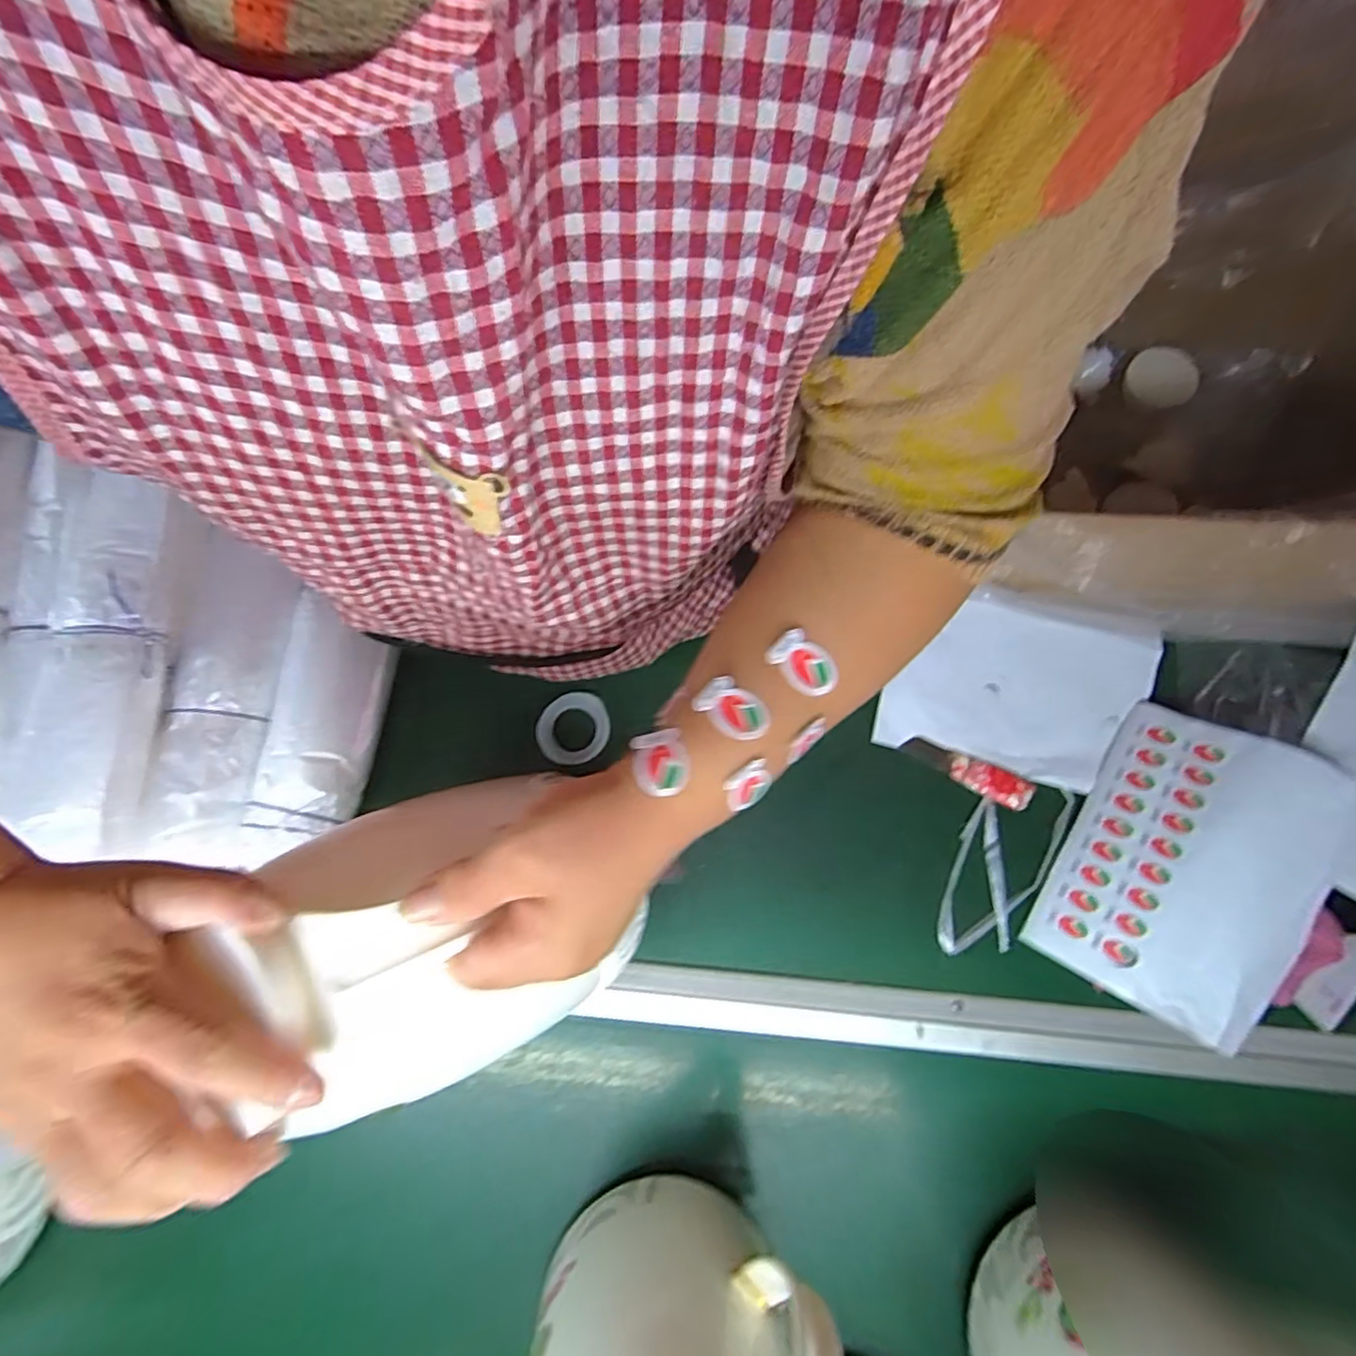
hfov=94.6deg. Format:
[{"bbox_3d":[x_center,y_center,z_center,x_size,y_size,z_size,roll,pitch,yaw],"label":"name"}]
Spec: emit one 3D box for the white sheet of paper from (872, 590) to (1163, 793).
[{"bbox_3d":[0.294,0.010,0.541,0.218,0.016,0.143,15,77,2],"label":"white sheet of paper"}]

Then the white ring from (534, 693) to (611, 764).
[{"bbox_3d":[-0.087,0.042,0.521,0.058,0.014,0.059,0,77,-2],"label":"white ring"}]

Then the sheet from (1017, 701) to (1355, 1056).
[{"bbox_3d":[0.409,0.147,0.486,0.170,0.058,0.237,31,78,5],"label":"sheet"}]

